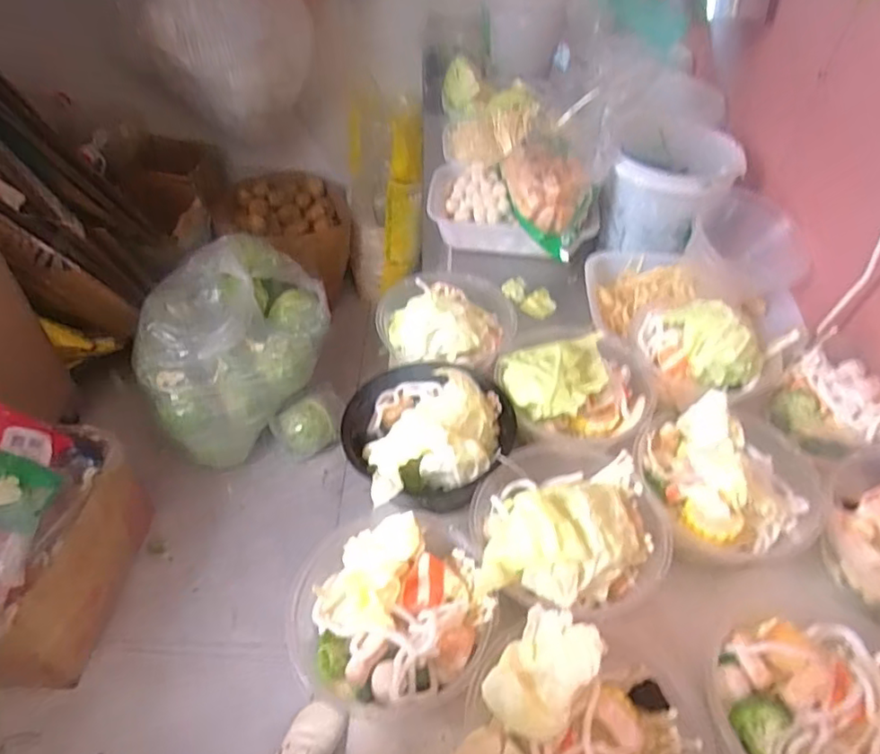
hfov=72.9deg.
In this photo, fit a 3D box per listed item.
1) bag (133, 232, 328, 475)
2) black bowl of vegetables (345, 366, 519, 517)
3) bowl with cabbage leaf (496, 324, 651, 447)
[{"bbox_3d":[-0.583,-0.096,1.696,0.521,0.333,0.481,-23,52,-22],"label":"bag"},{"bbox_3d":[-0.008,0.051,0.589,0.164,0.068,0.156,1,47,-1],"label":"black bowl of vegetables"},{"bbox_3d":[0.148,0.005,0.635,0.163,0.064,0.156,-20,51,-20],"label":"bowl with cabbage leaf"}]

